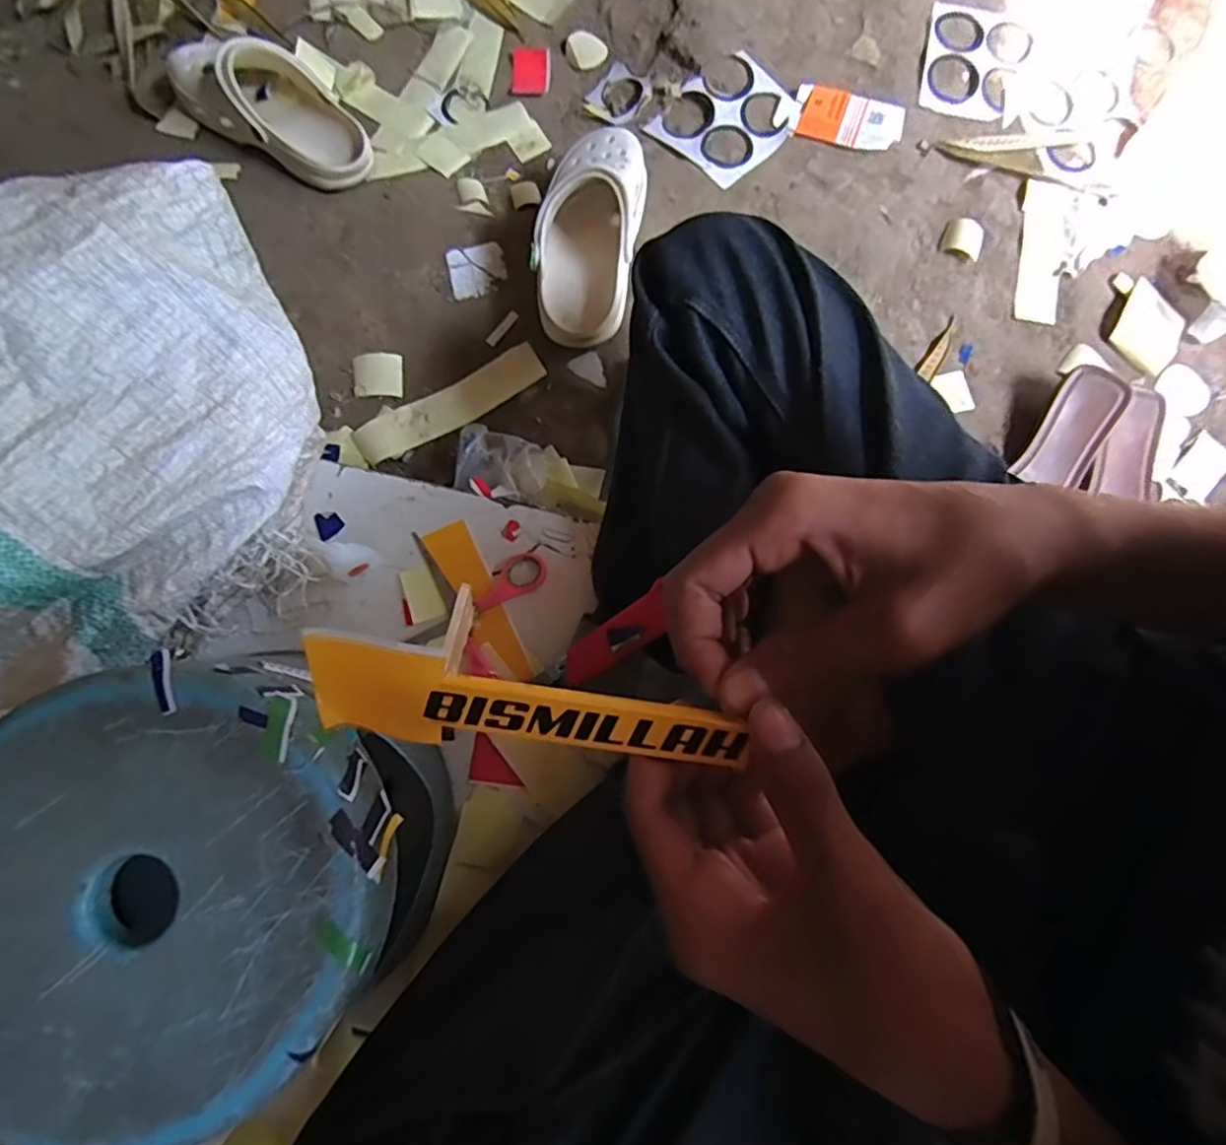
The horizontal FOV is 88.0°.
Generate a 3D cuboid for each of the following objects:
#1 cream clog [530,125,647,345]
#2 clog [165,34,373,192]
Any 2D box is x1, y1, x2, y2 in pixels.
[{"bbox_3d":[-0.024,-0.337,0.634,0.098,0.094,0.229,8,81,-2],"label":"cream clog"},{"bbox_3d":[-0.370,-0.511,0.682,0.234,0.072,0.099,31,81,1],"label":"clog"}]

